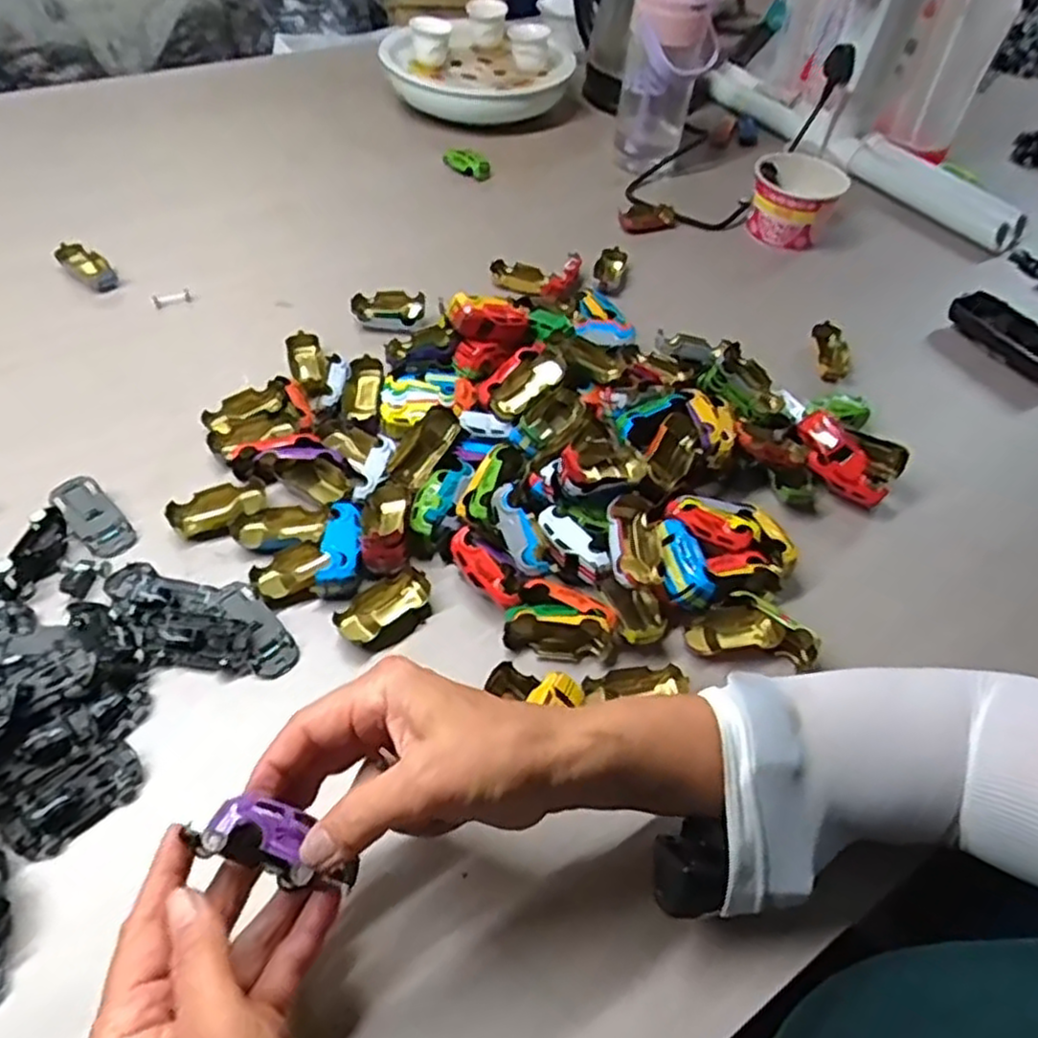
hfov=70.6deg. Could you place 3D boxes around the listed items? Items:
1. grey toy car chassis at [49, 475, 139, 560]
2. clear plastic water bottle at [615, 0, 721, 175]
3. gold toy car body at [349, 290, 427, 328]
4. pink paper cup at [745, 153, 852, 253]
[{"bbox_3d":[-0.290,-0.003,0.498,0.068,0.012,0.030,37,56,23],"label":"grey toy car chassis"},{"bbox_3d":[0.161,-0.484,0.805,0.095,0.163,0.080,12,50,4],"label":"clear plastic water bottle"},{"bbox_3d":[-0.118,-0.188,0.666,0.066,0.022,0.034,1,50,-5],"label":"gold toy car body"},{"bbox_3d":[0.280,-0.327,0.754,0.087,0.076,0.081,3,50,-3],"label":"pink paper cup"}]

